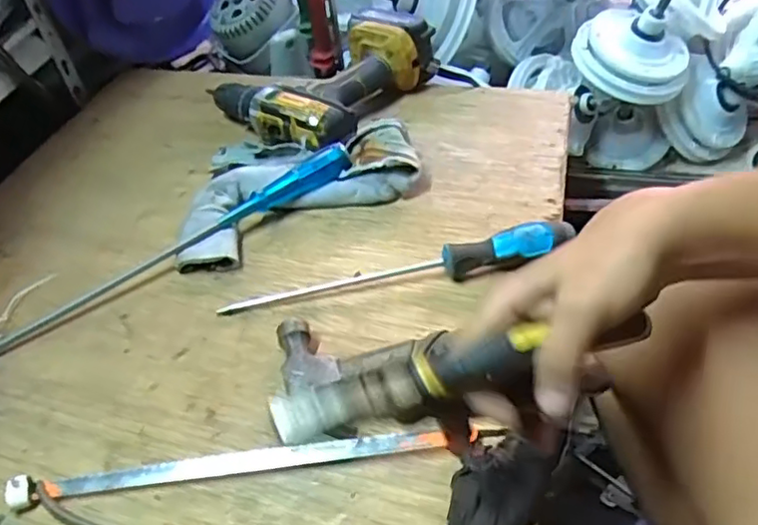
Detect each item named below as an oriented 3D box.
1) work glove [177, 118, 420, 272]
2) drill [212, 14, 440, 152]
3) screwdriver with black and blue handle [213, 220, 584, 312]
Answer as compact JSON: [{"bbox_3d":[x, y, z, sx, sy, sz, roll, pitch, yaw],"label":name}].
[{"bbox_3d":[-0.074,-0.064,0.601,0.218,0.047,0.171,2,46,8],"label":"work glove"},{"bbox_3d":[-0.069,-0.217,0.736,0.204,0.078,0.215,24,53,26],"label":"drill"},{"bbox_3d":[0.016,0.005,0.527,0.294,0.037,0.033,-9,46,-4],"label":"screwdriver with black and blue handle"}]

